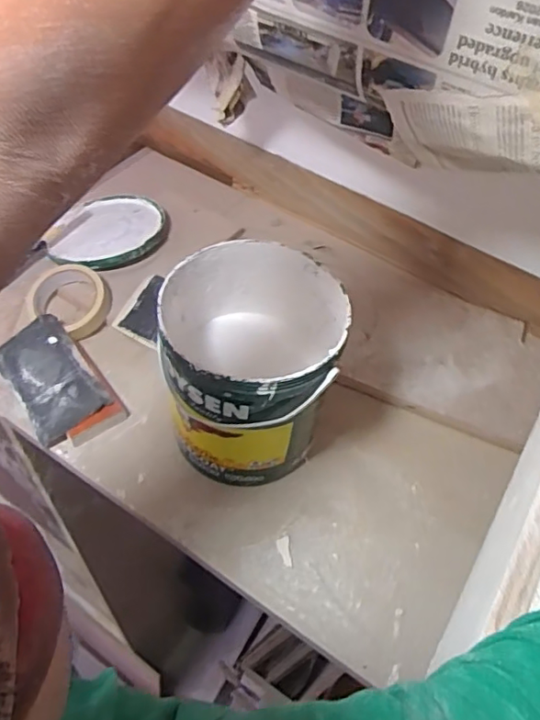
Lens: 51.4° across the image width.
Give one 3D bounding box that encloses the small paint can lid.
[{"bbox_3d":[-0.214,-0.180,0.770,0.134,0.029,0.160,11,53,3],"label":"small paint can lid"}]

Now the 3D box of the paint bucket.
[{"bbox_3d":[-0.024,0.008,0.566,0.160,0.183,0.164,3,53,-4],"label":"paint bucket"}]

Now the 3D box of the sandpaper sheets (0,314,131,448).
[{"bbox_3d":[-0.244,0.022,0.639,0.093,0.039,0.158,-30,61,-25],"label":"sandpaper sheets"}]

